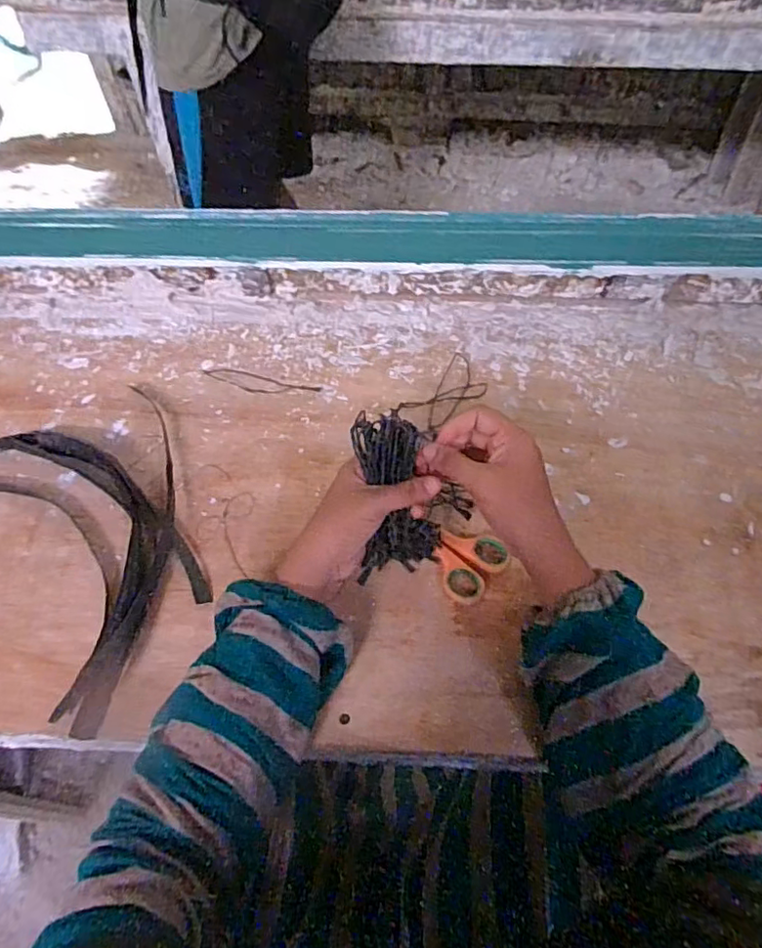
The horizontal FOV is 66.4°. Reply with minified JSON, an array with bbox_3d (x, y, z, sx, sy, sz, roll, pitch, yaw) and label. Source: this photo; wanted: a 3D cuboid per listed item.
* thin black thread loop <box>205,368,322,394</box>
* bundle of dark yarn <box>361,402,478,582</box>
[{"bbox_3d":[-0.127,-0.095,0.609,0.127,0.004,0.024,14,59,9],"label":"thin black thread loop"},{"bbox_3d":[0.010,0.015,0.452,0.062,0.123,0.025,-10,16,-6],"label":"bundle of dark yarn"}]

